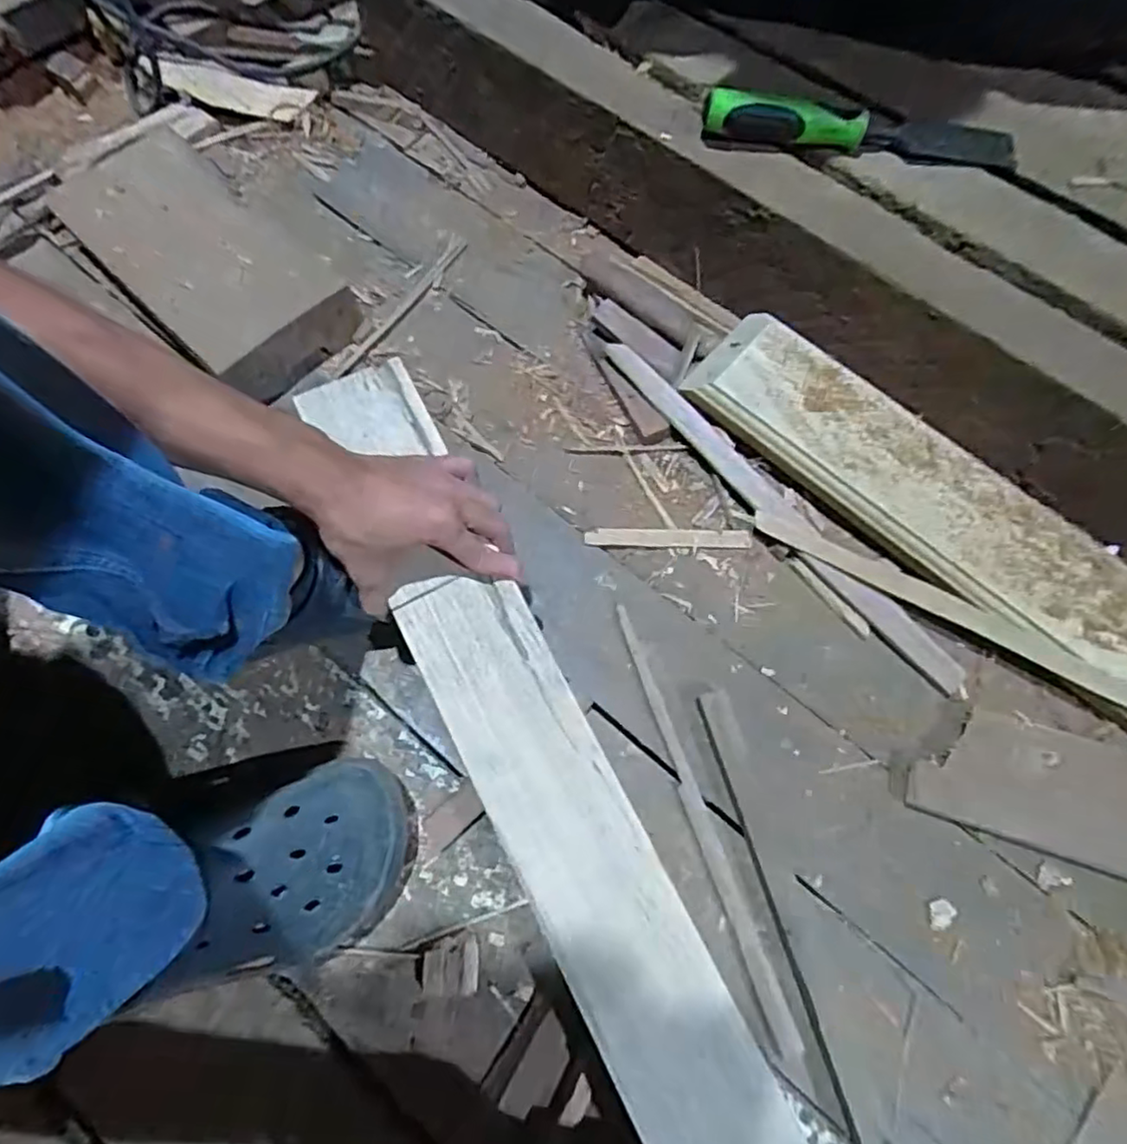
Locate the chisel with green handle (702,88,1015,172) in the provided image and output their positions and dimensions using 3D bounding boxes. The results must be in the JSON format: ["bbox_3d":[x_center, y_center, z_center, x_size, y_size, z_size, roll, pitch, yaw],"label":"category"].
[{"bbox_3d":[0.238,-0.363,0.511,0.244,0.032,0.042,8,74,3],"label":"chisel with green handle"}]

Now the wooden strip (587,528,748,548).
[{"bbox_3d":[0.089,-0.029,0.543,0.138,0.005,0.017,1,71,1],"label":"wooden strip"}]

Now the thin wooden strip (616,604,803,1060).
[{"bbox_3d":[0.098,0.177,0.471,0.015,0.004,0.322,-19,72,-5],"label":"thin wooden strip"}]

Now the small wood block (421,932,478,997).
[{"bbox_3d":[-0.078,0.270,0.439,0.038,0.013,0.037,-2,71,0],"label":"small wood block"}]

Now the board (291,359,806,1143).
[{"bbox_3d":[0.008,0.173,0.405,0.087,0.018,0.720,-27,78,-8],"label":"board"}]

